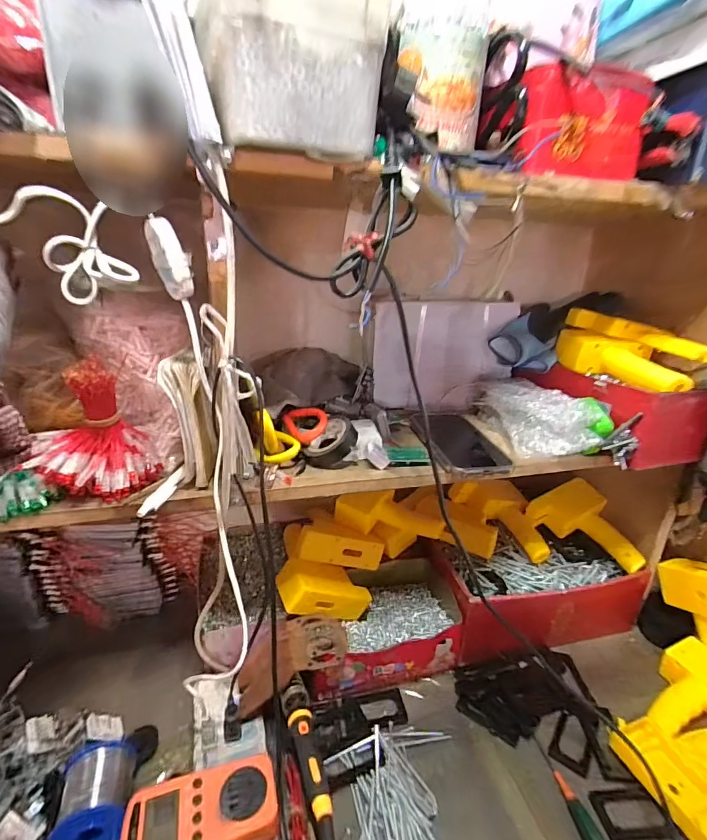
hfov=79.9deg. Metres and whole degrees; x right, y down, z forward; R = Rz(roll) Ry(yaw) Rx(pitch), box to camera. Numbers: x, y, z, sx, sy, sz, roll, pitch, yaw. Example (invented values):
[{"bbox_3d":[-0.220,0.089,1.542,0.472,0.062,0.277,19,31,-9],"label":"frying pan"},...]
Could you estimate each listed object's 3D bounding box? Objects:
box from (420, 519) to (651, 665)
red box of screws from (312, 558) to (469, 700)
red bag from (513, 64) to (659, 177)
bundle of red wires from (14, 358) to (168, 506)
[{"bbox_3d":[0.276,0.251,0.652,0.300,0.105,0.155,-3,23,-14],"label":"box"},{"bbox_3d":[0.043,0.278,0.604,0.212,0.091,0.164,-2,22,-11],"label":"red box of screws"},{"bbox_3d":[0.209,-0.267,0.382,0.122,0.080,0.027,-4,23,-14],"label":"red bag"},{"bbox_3d":[-0.245,0.009,0.394,0.063,0.118,0.089,16,26,30],"label":"bundle of red wires"}]

